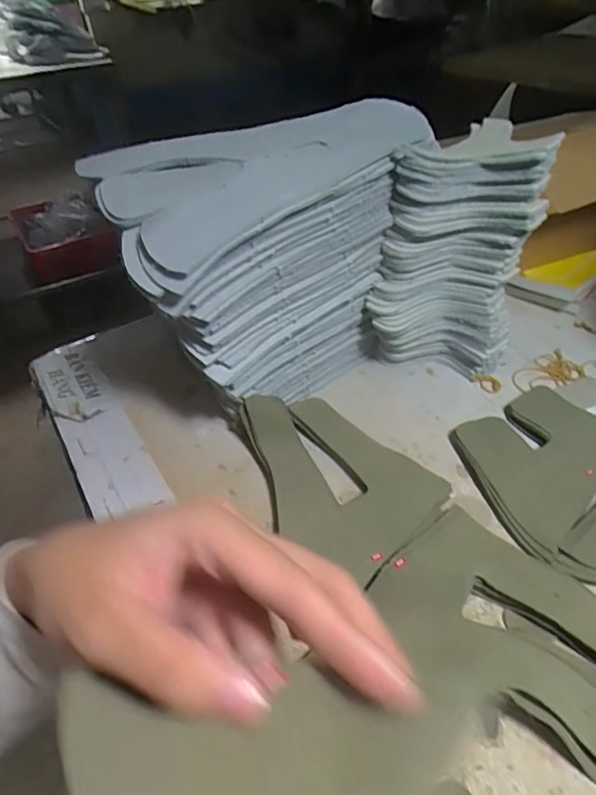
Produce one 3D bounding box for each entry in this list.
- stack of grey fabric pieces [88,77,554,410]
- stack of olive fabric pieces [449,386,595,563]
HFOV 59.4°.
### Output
[{"bbox_3d":[0.012,-0.110,0.447,0.297,0.190,0.199,-17,43,-15],"label":"stack of grey fabric pieces"},{"bbox_3d":[0.175,0.044,0.397,0.101,0.013,0.146,31,52,33],"label":"stack of olive fabric pieces"}]

